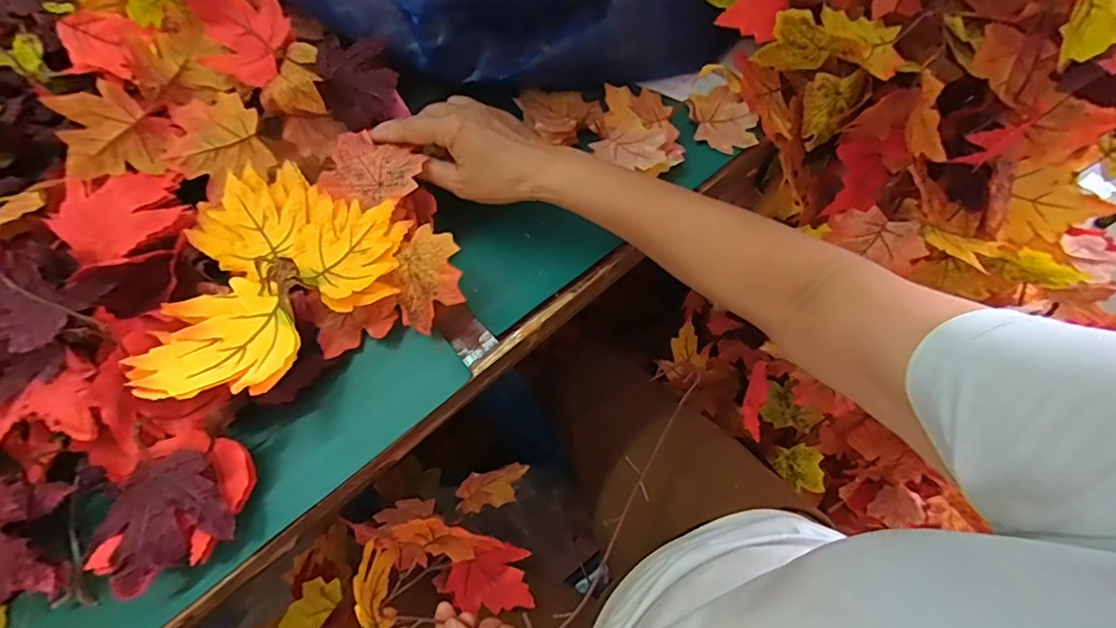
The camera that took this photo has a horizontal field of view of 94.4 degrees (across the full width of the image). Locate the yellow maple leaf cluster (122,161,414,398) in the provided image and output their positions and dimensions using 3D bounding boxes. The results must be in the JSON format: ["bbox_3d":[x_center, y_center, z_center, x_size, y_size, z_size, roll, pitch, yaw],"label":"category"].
[{"bbox_3d":[-0.220,-0.022,0.384,0.154,0.025,0.186,22,67,11],"label":"yellow maple leaf cluster"}]

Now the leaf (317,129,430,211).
[{"bbox_3d":[-0.148,-0.114,0.414,0.079,0.016,0.054,17,66,9],"label":"leaf"}]

